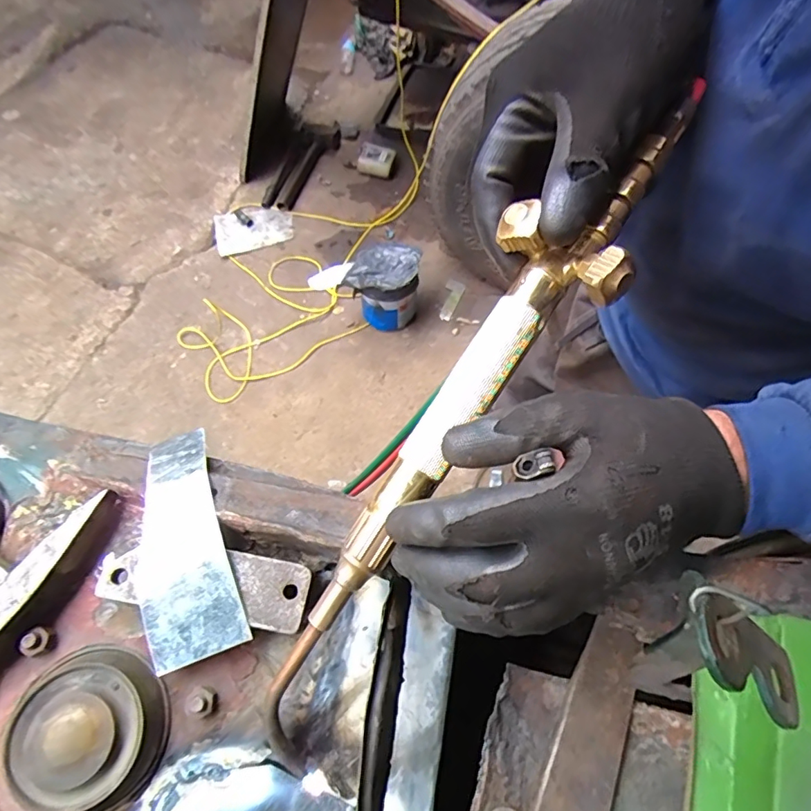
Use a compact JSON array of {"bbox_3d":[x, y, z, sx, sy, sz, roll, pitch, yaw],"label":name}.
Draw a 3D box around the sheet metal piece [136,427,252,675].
[{"bbox_3d":[-0.134,0.079,0.295,0.050,0.015,0.135,-18,68,-12],"label":"sheet metal piece"}]

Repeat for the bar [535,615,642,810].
[{"bbox_3d":[0.105,0.228,0.298,0.040,0.010,0.191,26,64,11],"label":"bar"}]

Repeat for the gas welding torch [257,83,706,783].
[{"bbox_3d":[0.024,0.007,0.253,0.061,0.027,0.390,35,92,15],"label":"gas welding torch"}]

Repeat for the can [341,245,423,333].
[{"bbox_3d":[-0.068,-0.348,1.490,0.204,0.210,0.186,5,62,0],"label":"can"}]

